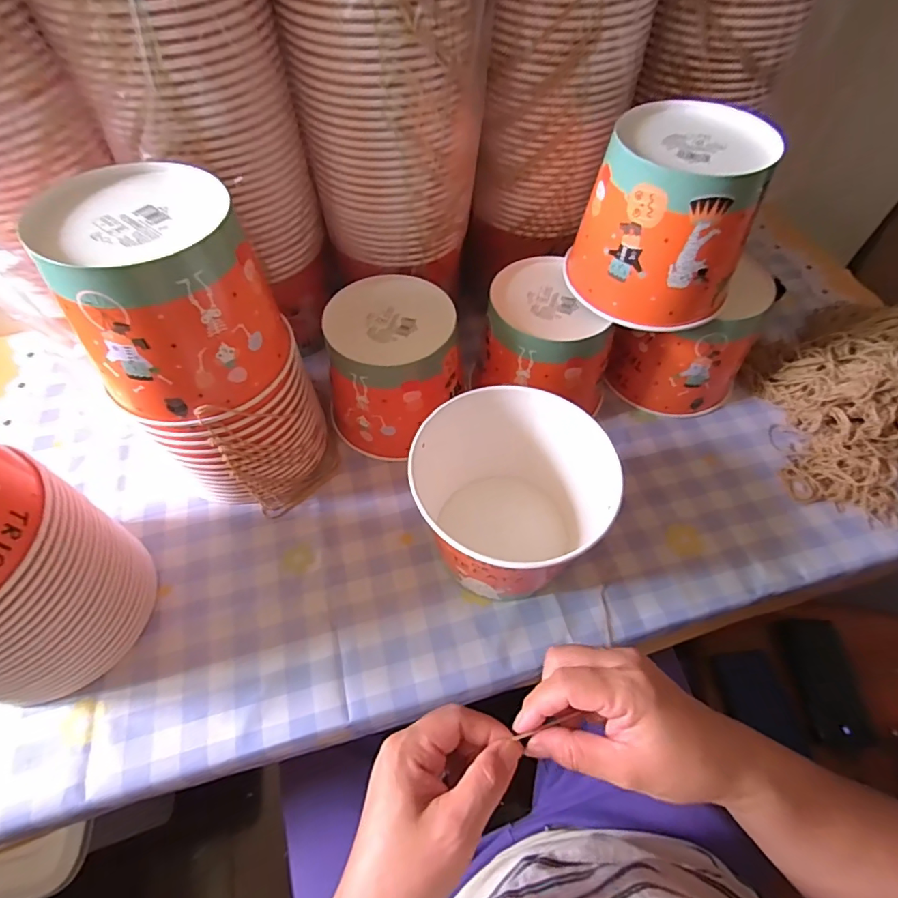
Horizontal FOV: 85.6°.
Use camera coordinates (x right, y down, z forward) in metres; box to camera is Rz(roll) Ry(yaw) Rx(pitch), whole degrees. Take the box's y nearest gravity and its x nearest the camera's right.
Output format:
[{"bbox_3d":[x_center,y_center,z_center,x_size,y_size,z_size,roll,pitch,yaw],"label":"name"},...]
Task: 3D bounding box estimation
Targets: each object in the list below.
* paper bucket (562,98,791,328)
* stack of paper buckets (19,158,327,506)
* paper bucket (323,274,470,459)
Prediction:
[{"bbox_3d":[0.201,-0.212,0.449,0.147,0.133,0.138,20,60,13],"label":"paper bucket"},{"bbox_3d":[-0.211,-0.078,0.438,0.143,0.265,0.148,-22,58,-14],"label":"stack of paper buckets"},{"bbox_3d":[-0.061,-0.085,0.522,0.138,0.123,0.144,0,58,0],"label":"paper bucket"}]

